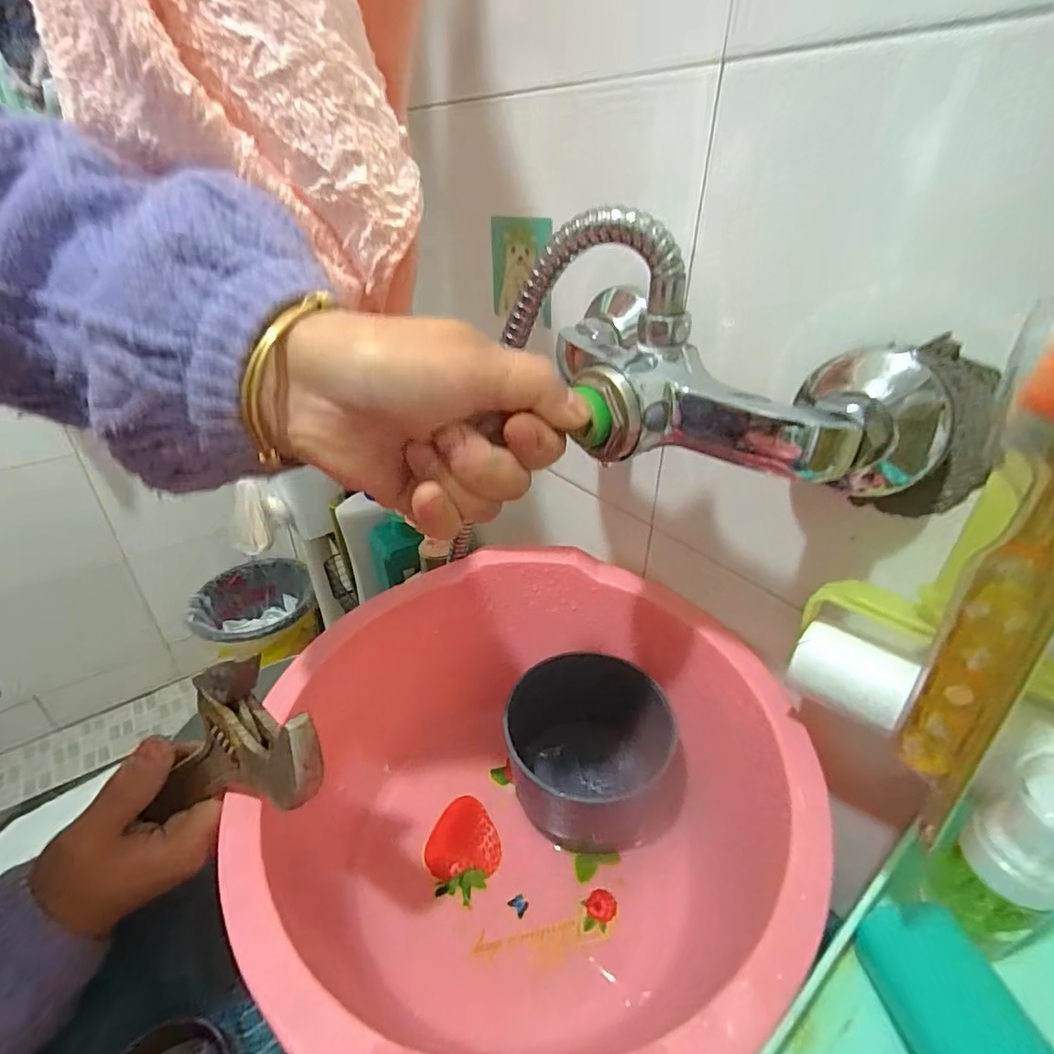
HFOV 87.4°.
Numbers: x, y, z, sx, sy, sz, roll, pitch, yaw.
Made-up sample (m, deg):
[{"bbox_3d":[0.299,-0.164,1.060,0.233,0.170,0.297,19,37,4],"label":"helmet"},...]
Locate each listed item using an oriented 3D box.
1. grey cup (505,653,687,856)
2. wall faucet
[{"bbox_3d":[0.046,0.144,0.377,0.118,0.075,0.111,1,32,0],"label":"grey cup"},{"bbox_3d":[0.102,-0.052,0.237,0.174,0.067,0.057,12,36,4],"label":"wall faucet"}]

